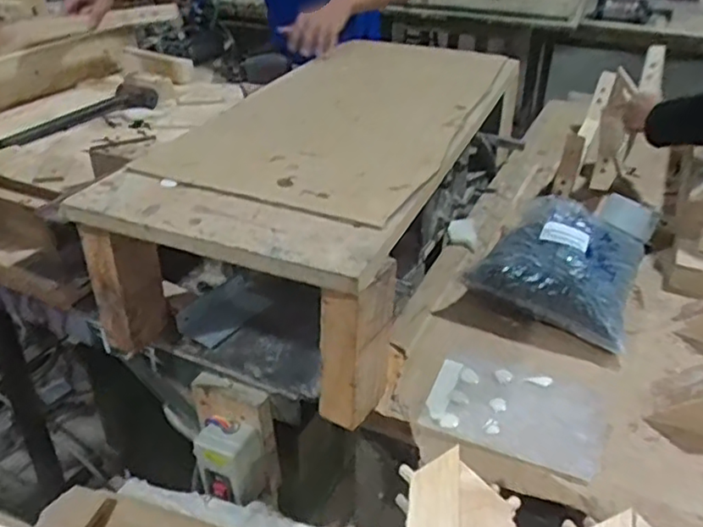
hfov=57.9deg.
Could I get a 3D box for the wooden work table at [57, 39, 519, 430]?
[{"bbox_3d":[-0.039,-0.123,0.899,0.359,0.221,0.646,12,35,17],"label":"wooden work table"}]

